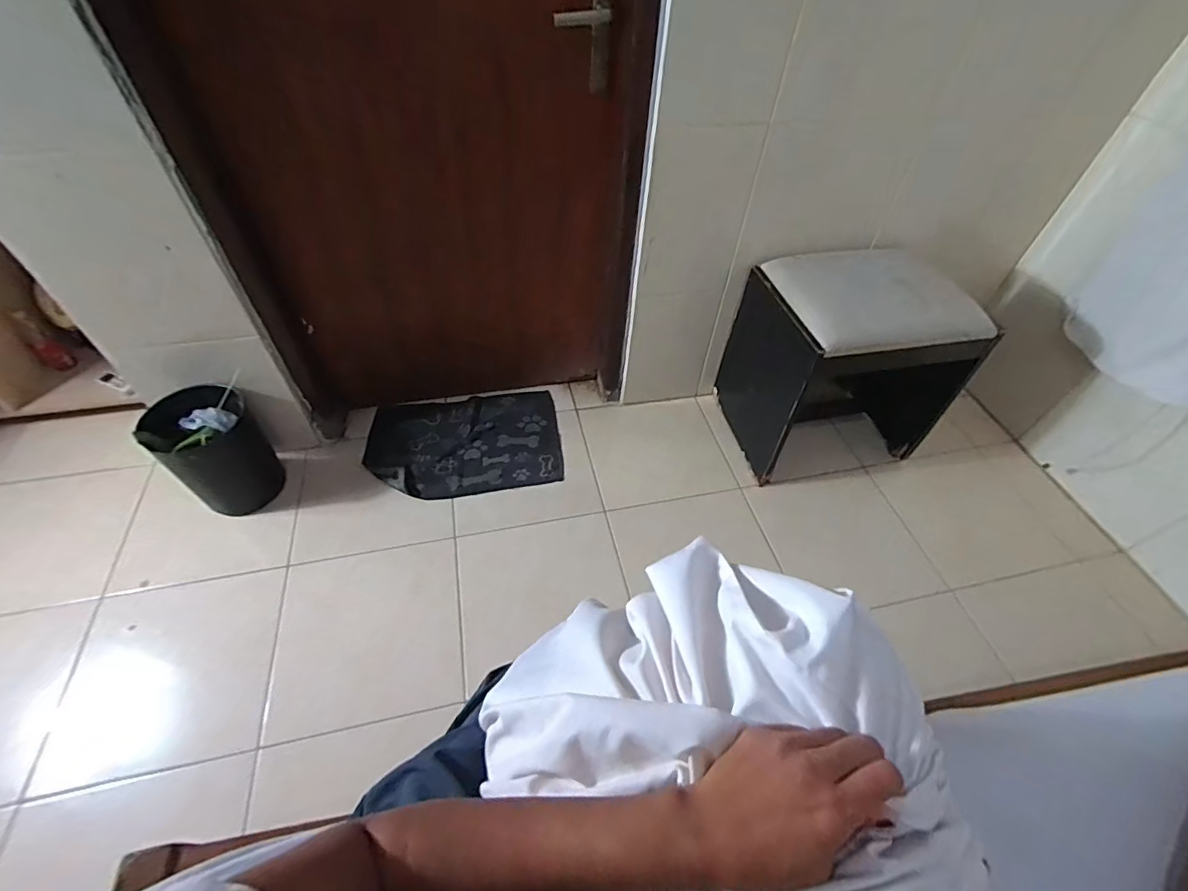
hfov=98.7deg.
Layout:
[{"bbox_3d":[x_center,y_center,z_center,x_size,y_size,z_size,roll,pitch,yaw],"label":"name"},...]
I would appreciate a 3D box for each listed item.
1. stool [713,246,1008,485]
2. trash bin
[{"bbox_3d":[0.689,-0.221,1.449,0.490,0.495,0.380,-8,51,-9],"label":"stool"},{"bbox_3d":[-0.960,0.006,1.310,0.186,0.296,0.221,31,56,21],"label":"trash bin"}]

